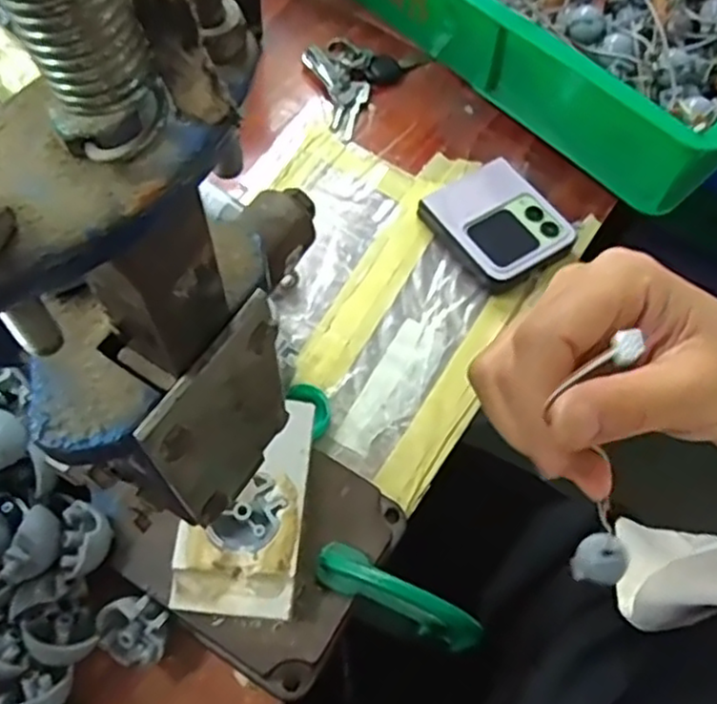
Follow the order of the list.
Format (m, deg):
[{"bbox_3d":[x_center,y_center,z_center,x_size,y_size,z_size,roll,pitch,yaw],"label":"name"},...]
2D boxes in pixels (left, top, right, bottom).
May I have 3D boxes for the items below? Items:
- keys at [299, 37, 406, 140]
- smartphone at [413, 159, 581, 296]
[{"bbox_3d":[-0.016,-0.213,0.546,0.073,0.015,0.088,29,65,12],"label":"keys"},{"bbox_3d":[0.095,-0.088,0.474,0.075,0.021,0.085,-31,68,-17],"label":"smartphone"}]

